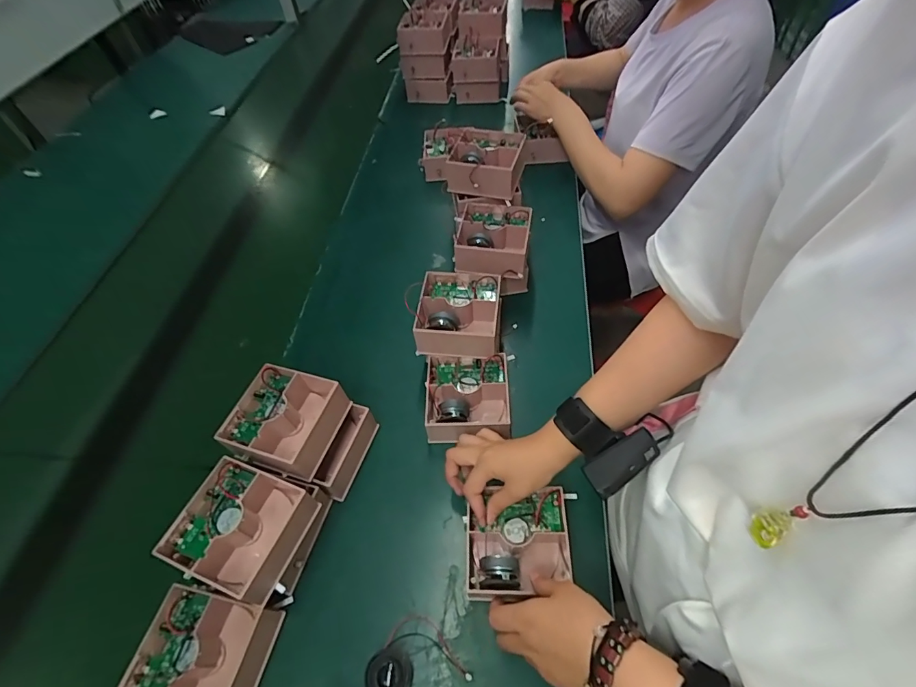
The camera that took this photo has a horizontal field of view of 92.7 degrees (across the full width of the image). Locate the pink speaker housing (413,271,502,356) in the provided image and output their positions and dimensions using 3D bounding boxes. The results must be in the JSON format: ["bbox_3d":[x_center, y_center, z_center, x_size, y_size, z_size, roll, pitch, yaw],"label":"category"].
[{"bbox_3d":[0.002,-0.038,0.571,0.104,0.052,0.106,1,54,6],"label":"pink speaker housing"}]

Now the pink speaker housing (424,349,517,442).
[{"bbox_3d":[0.014,0.070,0.554,0.103,0.048,0.107,-3,54,3],"label":"pink speaker housing"}]

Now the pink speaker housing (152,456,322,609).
[{"bbox_3d":[-0.210,0.180,0.428,0.102,0.050,0.102,16,57,16],"label":"pink speaker housing"}]

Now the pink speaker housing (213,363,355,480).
[{"bbox_3d":[-0.192,0.083,0.494,0.105,0.047,0.106,12,56,13],"label":"pink speaker housing"}]

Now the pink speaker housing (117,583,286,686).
[{"bbox_3d":[-0.239,0.294,0.412,0.107,0.051,0.109,7,55,10],"label":"pink speaker housing"}]

